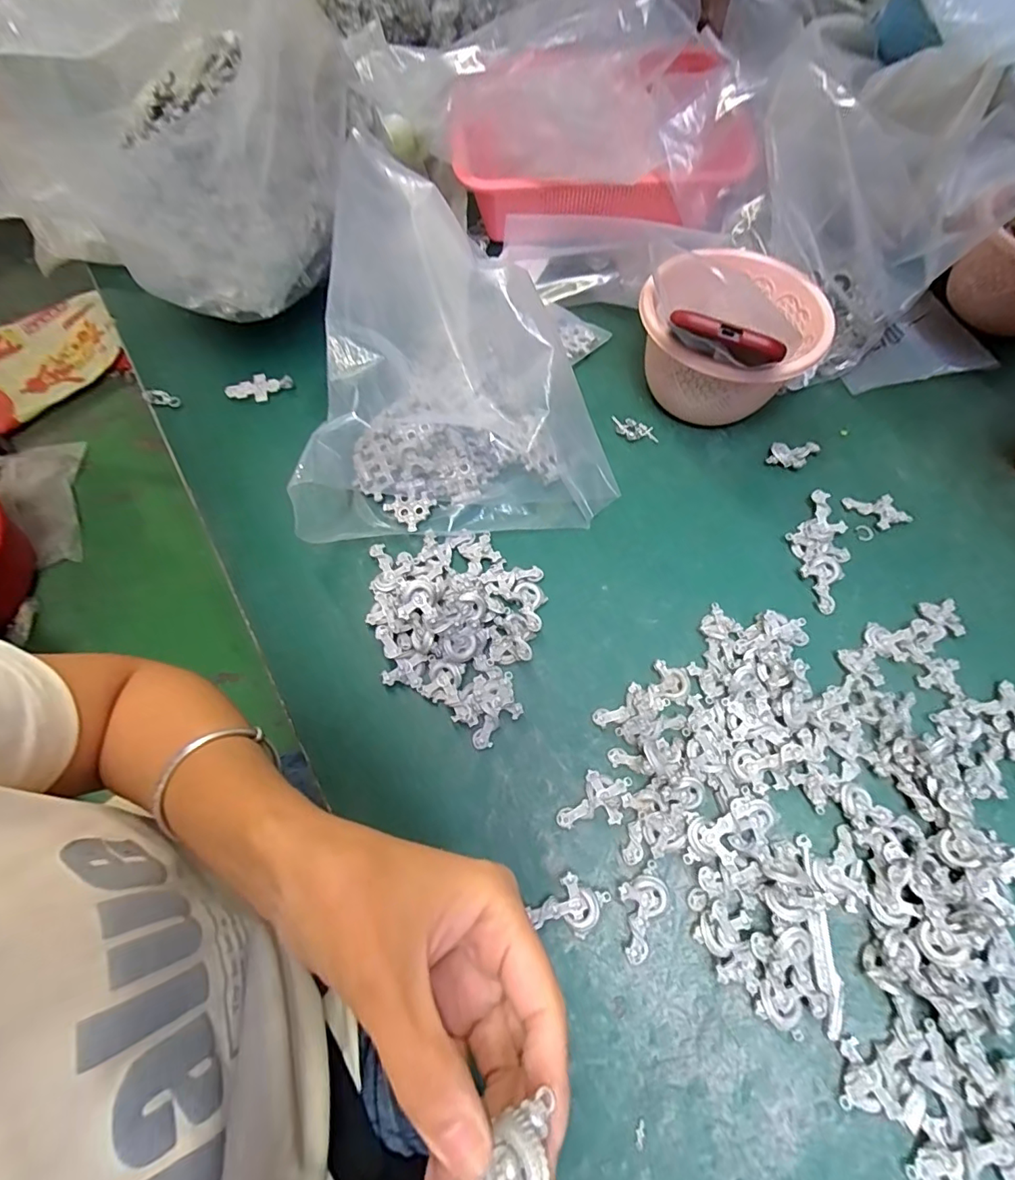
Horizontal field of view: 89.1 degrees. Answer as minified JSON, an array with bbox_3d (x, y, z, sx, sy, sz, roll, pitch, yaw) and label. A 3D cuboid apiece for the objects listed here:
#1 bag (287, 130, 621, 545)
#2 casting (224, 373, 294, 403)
[{"bbox_3d":[-0.045,-0.201,0.422,0.244,0.118,0.305,-4,64,-4],"label":"bag"},{"bbox_3d":[-0.230,-0.187,0.478,0.059,0.010,0.022,-21,67,-12],"label":"casting"}]

